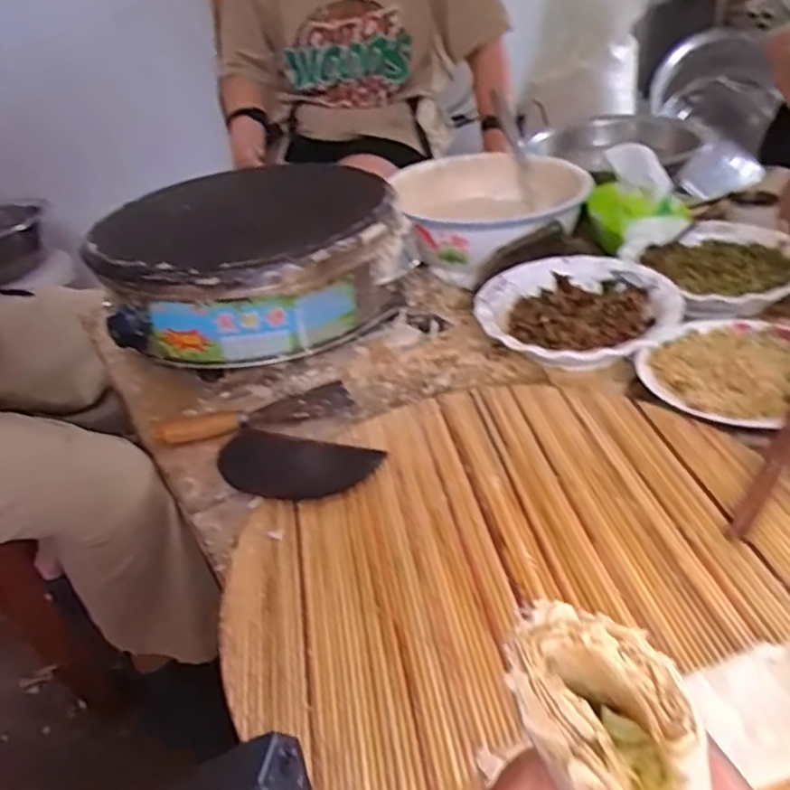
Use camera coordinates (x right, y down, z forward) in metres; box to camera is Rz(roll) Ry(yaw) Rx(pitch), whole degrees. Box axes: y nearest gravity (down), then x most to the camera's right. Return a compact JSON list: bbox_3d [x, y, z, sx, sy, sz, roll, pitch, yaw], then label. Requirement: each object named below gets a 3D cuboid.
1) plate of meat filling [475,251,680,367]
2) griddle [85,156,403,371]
[{"bbox_3d":[0.210,-0.101,0.790,0.238,0.039,0.213,-30,40,-31],"label":"plate of meat filling"},{"bbox_3d":[-0.189,-0.177,0.906,0.363,0.153,0.383,-13,34,-9],"label":"griddle"}]

